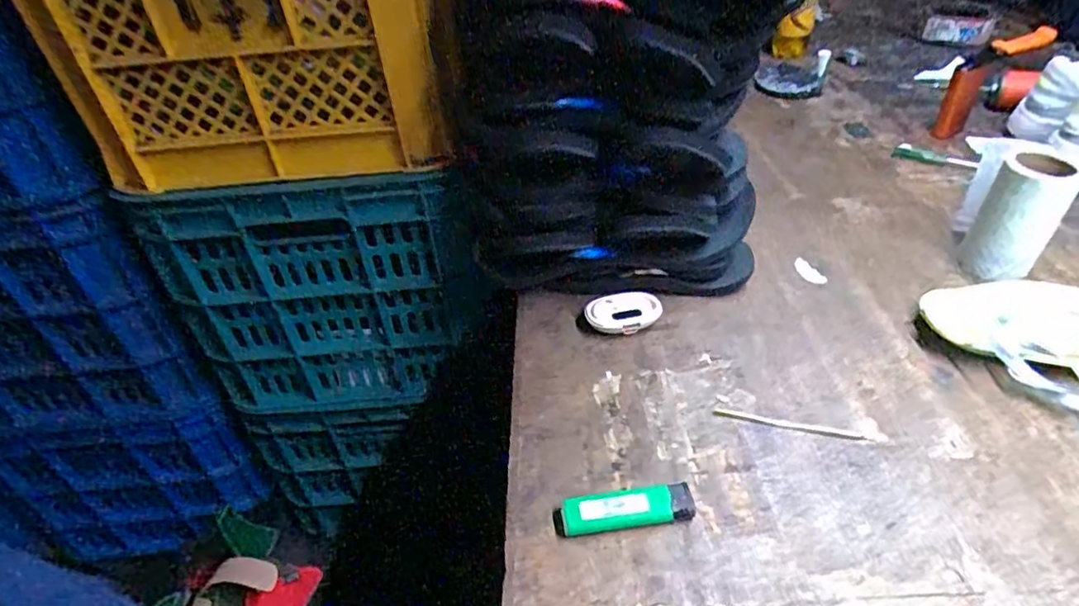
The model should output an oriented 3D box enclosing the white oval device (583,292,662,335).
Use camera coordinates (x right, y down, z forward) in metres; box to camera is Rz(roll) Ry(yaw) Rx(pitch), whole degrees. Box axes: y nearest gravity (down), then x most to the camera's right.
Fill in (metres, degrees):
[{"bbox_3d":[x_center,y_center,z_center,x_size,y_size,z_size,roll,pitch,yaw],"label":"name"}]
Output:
[{"bbox_3d":[0.072,0.009,0.508,0.063,0.022,0.035,-4,41,3],"label":"white oval device"}]

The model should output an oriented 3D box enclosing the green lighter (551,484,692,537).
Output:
[{"bbox_3d":[0.052,0.129,0.366,0.085,0.013,0.023,-9,41,-3],"label":"green lighter"}]

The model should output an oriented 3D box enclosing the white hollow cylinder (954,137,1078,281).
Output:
[{"bbox_3d":[0.409,-0.085,0.519,0.051,0.106,0.085,3,42,10],"label":"white hollow cylinder"}]

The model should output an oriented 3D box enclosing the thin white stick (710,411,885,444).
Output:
[{"bbox_3d":[0.183,0.087,0.419,0.112,0.004,0.008,7,42,14],"label":"thin white stick"}]

